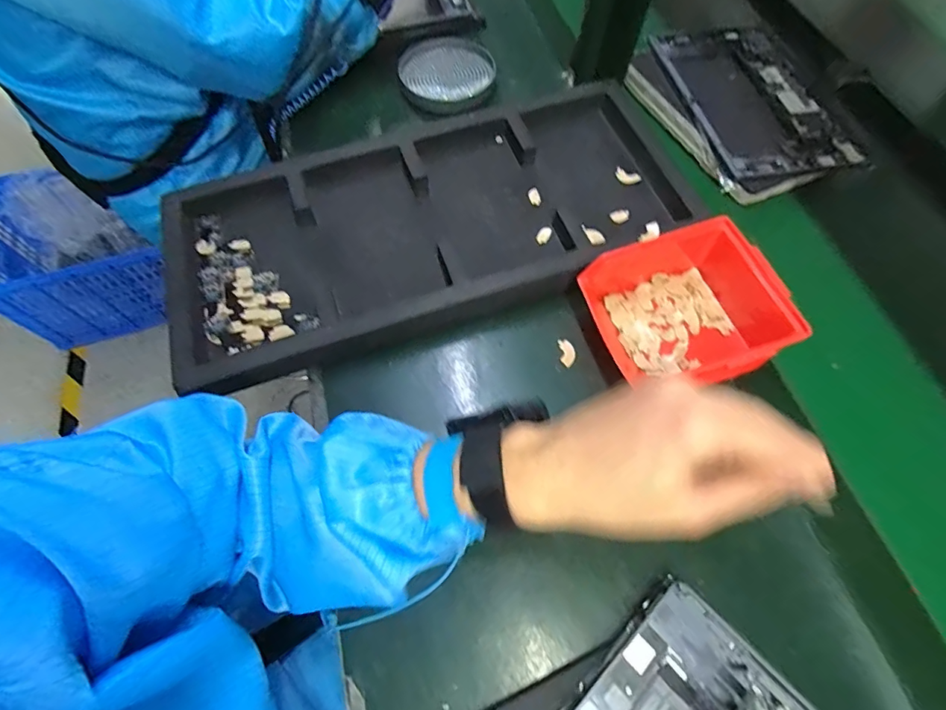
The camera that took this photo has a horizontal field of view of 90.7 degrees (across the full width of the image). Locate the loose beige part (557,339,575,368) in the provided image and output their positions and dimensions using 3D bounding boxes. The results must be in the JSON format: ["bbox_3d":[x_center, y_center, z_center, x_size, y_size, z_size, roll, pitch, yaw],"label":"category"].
[{"bbox_3d":[0.083,-0.002,0.413,0.013,0.004,0.026,0,63,-3],"label":"loose beige part"}]

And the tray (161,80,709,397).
[{"bbox_3d":[-0.039,-0.133,0.452,0.494,0.042,0.233,-17,65,-11],"label":"tray"}]

